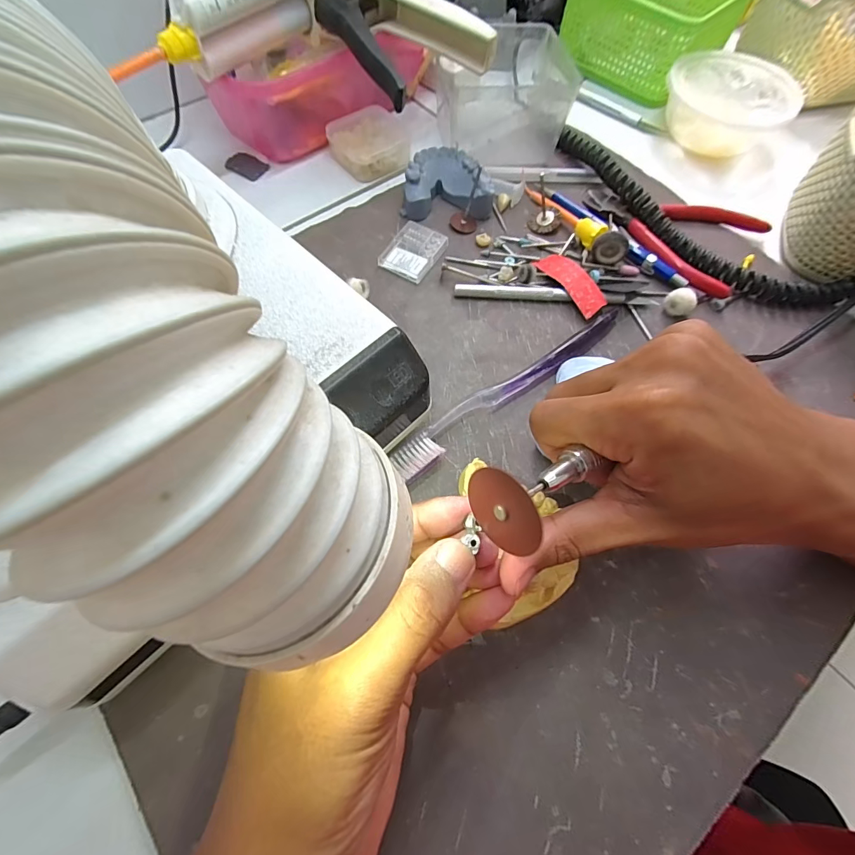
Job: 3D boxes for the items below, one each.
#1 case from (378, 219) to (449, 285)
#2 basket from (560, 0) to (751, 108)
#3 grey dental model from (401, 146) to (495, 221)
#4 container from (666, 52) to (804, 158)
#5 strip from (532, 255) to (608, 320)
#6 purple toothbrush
[{"bbox_3d":[-0.010,-0.125,0.297,0.035,0.008,0.045,30,68,11],"label":"case"},{"bbox_3d":[0.214,-0.393,0.402,0.133,0.063,0.128,-42,73,-19],"label":"basket"},{"bbox_3d":[0.015,-0.186,0.317,0.067,0.023,0.055,-1,65,-3],"label":"grey dental model"},{"bbox_3d":[0.259,-0.278,0.365,0.098,0.045,0.098,1,65,-2],"label":"container"},{"bbox_3d":[0.099,-0.100,0.287,0.020,0.010,0.057,-28,70,-14],"label":"strip"},{"bbox_3d":[0.049,-0.027,0.253,0.174,0.012,0.023,-37,72,-17],"label":"purple toothbrush"}]

